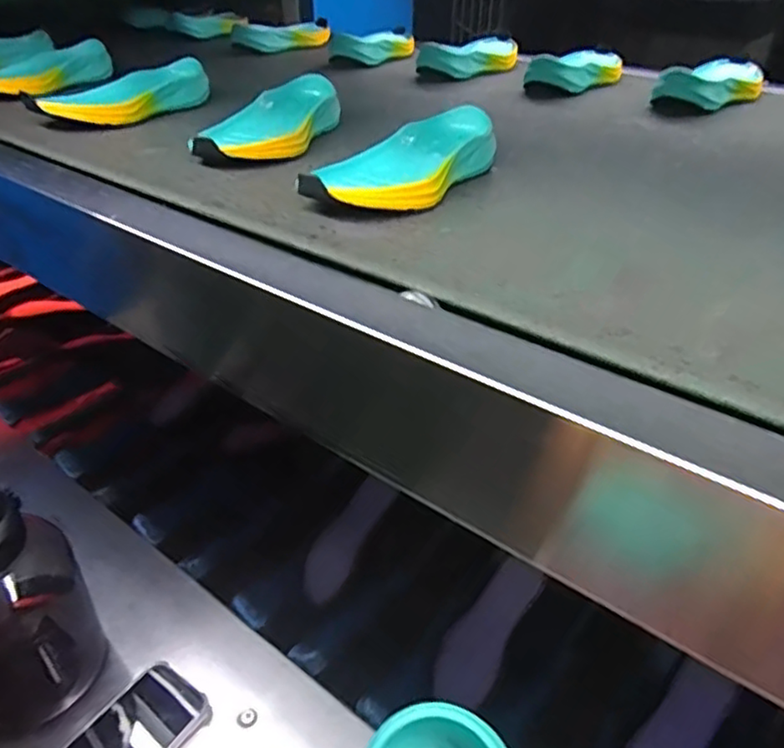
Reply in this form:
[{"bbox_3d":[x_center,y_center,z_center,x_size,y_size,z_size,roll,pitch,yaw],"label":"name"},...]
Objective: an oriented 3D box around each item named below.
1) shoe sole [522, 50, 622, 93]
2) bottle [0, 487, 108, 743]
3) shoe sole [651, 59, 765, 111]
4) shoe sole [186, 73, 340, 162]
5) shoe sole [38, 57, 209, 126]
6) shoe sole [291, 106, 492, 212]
[{"bbox_3d":[0.247,-0.394,0.850,0.063,0.040,0.202,24,42,31],"label":"shoe sole"},{"bbox_3d":[-0.338,0.195,0.560,0.124,0.225,0.118,-14,38,-20],"label":"bottle"},{"bbox_3d":[0.384,-0.342,0.772,0.082,0.042,0.180,25,42,32],"label":"shoe sole"},{"bbox_3d":[-0.113,-0.238,0.621,0.090,0.037,0.208,7,36,11],"label":"shoe sole"},{"bbox_3d":[-0.289,-0.297,0.701,0.075,0.042,0.193,20,40,26],"label":"shoe sole"},{"bbox_3d":[0.013,-0.163,0.509,0.078,0.038,0.189,18,39,25],"label":"shoe sole"}]

